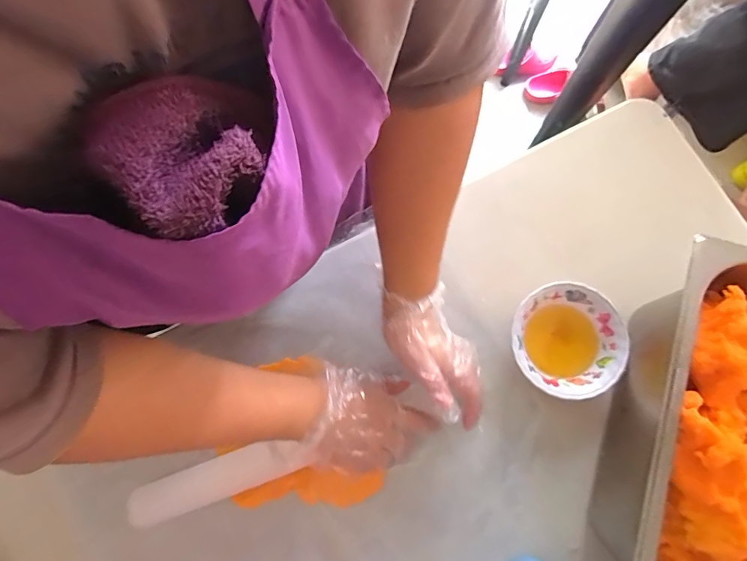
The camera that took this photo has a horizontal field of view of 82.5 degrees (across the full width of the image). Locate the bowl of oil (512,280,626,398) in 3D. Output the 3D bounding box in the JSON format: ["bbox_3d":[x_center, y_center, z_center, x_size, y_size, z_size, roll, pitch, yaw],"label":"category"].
[{"bbox_3d":[0.210,0.066,0.472,0.117,0.038,0.118,0,78,0],"label":"bowl of oil"}]

